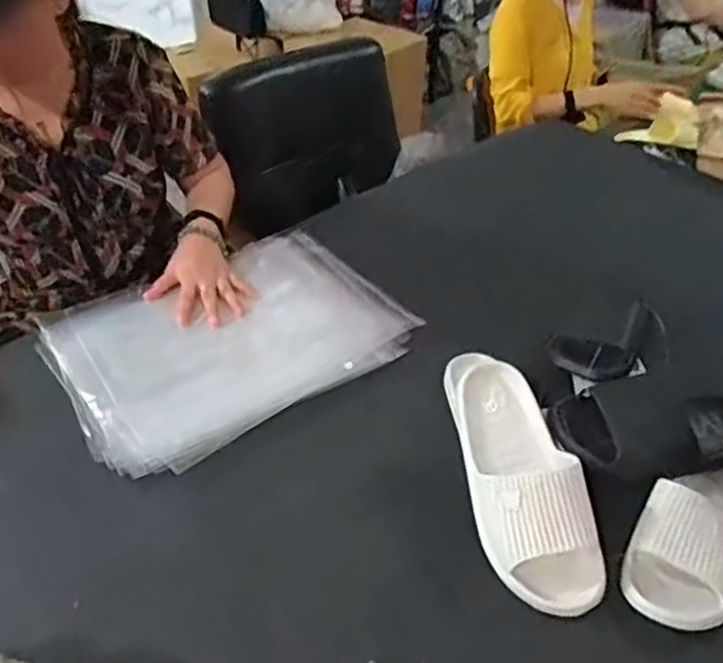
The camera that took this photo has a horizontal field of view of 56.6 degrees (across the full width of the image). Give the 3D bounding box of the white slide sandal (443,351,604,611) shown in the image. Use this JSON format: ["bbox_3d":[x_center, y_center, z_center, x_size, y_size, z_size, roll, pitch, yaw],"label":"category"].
[{"bbox_3d":[0.163,0.142,0.704,0.103,0.062,0.283,-9,57,-13],"label":"white slide sandal"}]

